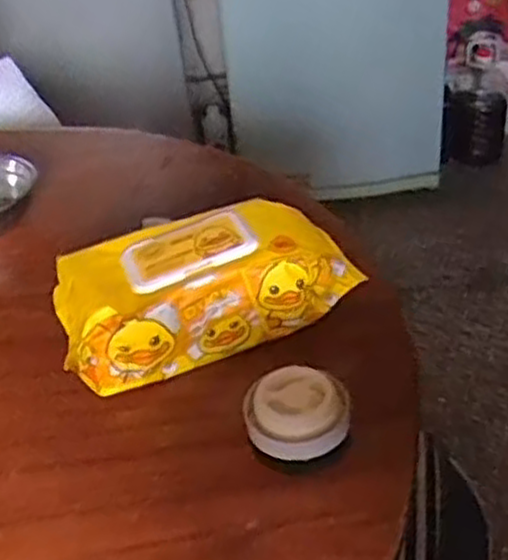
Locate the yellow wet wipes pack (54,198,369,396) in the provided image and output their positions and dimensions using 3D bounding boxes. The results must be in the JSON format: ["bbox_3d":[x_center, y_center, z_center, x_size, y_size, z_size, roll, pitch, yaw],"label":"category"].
[{"bbox_3d":[-0.039,0.008,0.597,0.216,0.089,0.108,-17,38,-14],"label":"yellow wet wipes pack"}]

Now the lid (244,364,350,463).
[{"bbox_3d":[0.028,0.089,0.496,0.064,0.042,0.054,-9,36,-4],"label":"lid"}]

